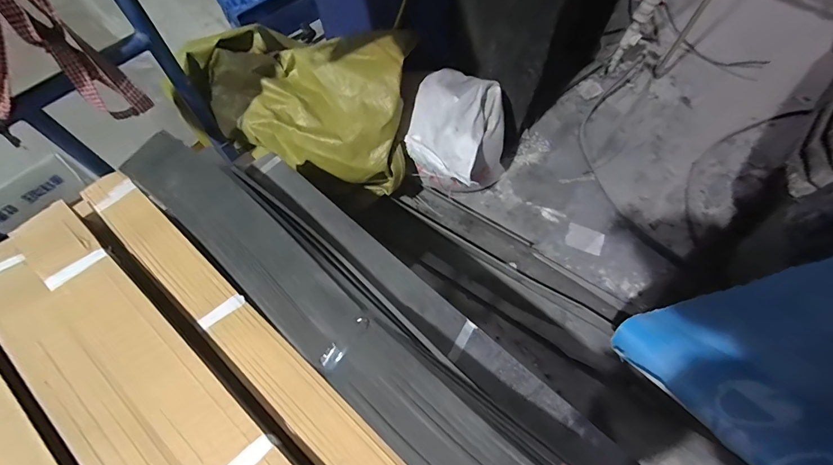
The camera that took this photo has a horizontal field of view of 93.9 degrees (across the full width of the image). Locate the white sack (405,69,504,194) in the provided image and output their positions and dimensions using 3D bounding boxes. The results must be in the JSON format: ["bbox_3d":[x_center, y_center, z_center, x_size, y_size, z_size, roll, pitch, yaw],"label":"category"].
[{"bbox_3d":[0.109,-0.254,1.088,0.249,0.249,0.276,32,69,16],"label":"white sack"}]

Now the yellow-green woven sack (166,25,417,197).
[{"bbox_3d":[-0.293,-0.364,1.030,0.588,0.225,0.402,13,65,7],"label":"yellow-green woven sack"}]

